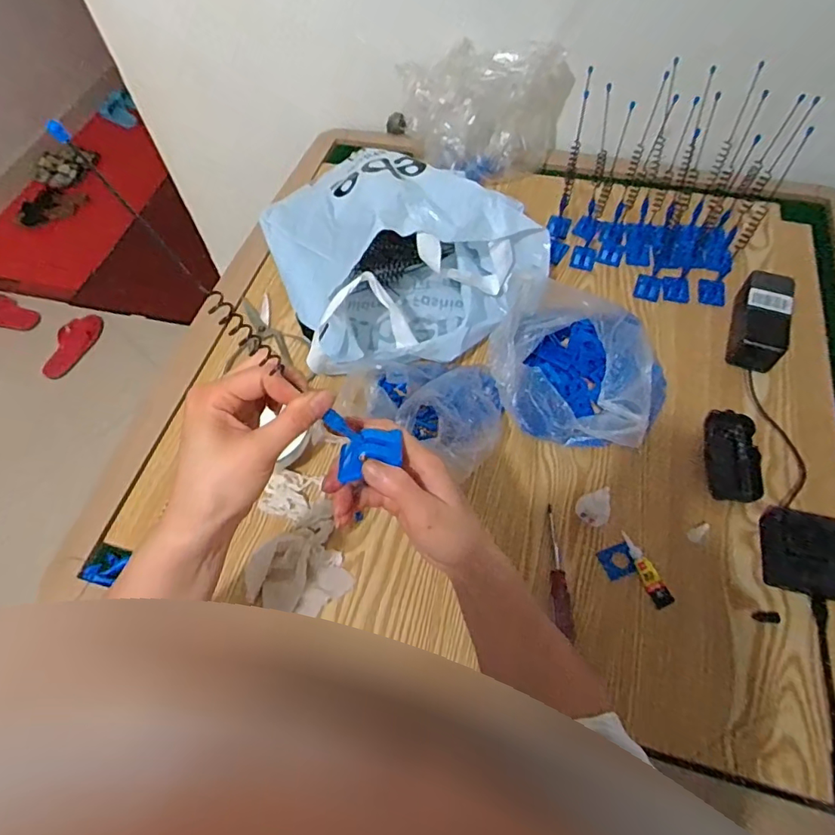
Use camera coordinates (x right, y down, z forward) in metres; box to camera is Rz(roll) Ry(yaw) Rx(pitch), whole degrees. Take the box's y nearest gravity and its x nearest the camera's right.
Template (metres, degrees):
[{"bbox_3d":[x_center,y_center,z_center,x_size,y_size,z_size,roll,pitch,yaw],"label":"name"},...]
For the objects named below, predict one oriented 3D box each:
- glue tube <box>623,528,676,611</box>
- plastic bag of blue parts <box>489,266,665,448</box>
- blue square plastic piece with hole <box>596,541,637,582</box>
[{"bbox_3d":[0.240,0.160,0.554,0.020,0.010,0.080,-23,61,-10],"label":"glue tube"},{"bbox_3d":[0.190,-0.066,0.632,0.201,0.073,0.203,11,61,9],"label":"plastic bag of blue parts"},{"bbox_3d":[0.217,0.156,0.565,0.033,0.004,0.033,-27,66,11],"label":"blue square plastic piece with hole"}]

